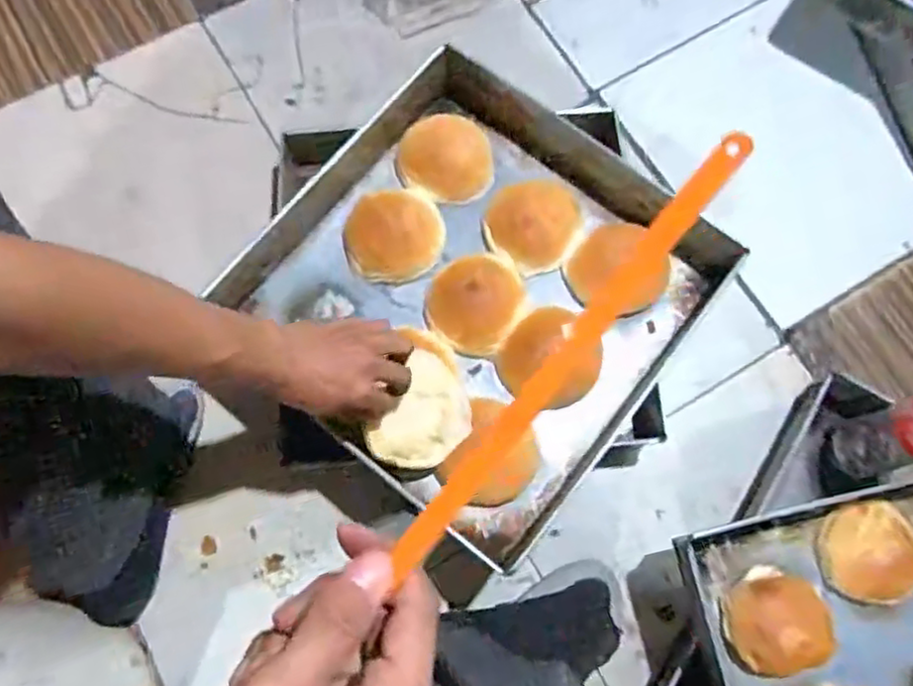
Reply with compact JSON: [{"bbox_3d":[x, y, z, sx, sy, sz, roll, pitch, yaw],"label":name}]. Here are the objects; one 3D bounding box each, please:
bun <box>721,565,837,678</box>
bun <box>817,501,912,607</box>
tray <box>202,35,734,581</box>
[{"bbox_3d":[0.308,0.269,0.651,0.089,0.049,0.100,5,74,1],"label":"bun"},{"bbox_3d":[0.406,0.209,0.669,0.085,0.035,0.097,-1,74,0],"label":"bun"},{"bbox_3d":[0.021,-0.065,0.729,0.415,0.086,0.418,39,78,10],"label":"tray"}]

